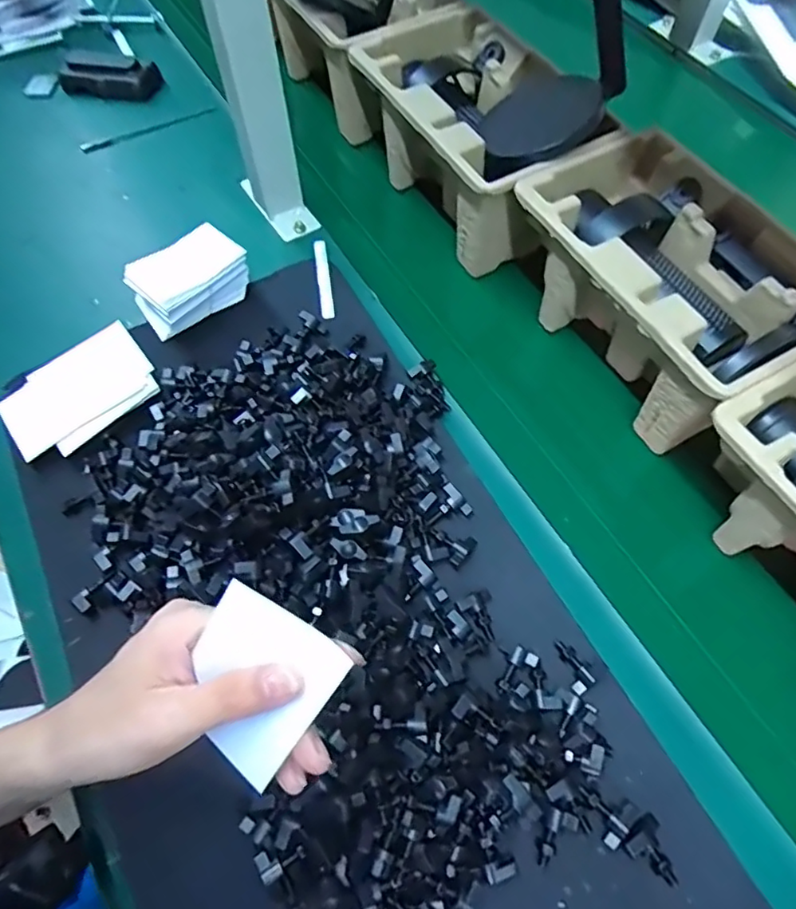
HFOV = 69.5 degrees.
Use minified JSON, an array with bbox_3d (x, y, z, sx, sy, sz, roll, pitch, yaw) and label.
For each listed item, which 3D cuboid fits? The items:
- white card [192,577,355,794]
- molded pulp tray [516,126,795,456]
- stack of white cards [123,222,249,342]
[{"bbox_3d":[-0.061,0.097,0.241,0.058,0.004,0.075,35,105,6],"label":"white card"},{"bbox_3d":[0.203,-0.128,0.447,0.145,0.102,0.221,-25,62,-12],"label":"molded pulp tray"},{"bbox_3d":[-0.178,-0.145,0.492,0.092,0.048,0.063,-35,65,-17],"label":"stack of white cards"}]

